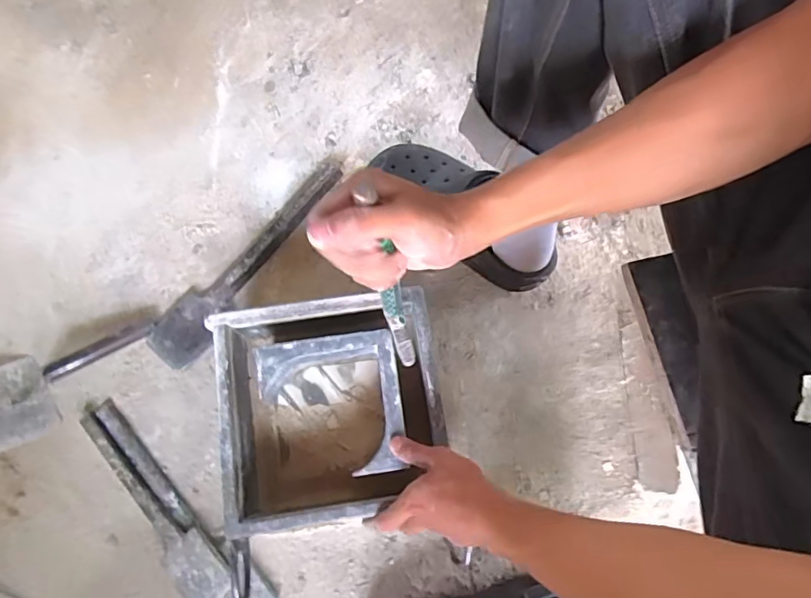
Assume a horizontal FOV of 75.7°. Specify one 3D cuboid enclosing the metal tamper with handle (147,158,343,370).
[{"bbox_3d":[-0.212,-0.065,0.704,0.075,0.023,0.342,33,76,8],"label":"metal tamper with handle"}]

